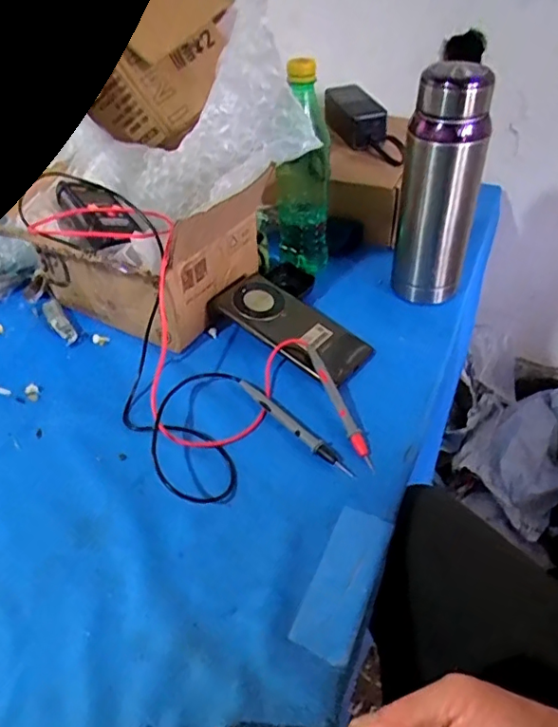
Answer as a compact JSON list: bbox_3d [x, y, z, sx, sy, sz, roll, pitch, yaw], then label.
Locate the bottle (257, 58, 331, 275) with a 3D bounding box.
[{"bbox_3d":[0.015,-0.220,0.643,0.084,0.231,0.089,-2,42,0],"label":"bottle"}]

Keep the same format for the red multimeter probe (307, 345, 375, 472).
[{"bbox_3d":[0.056,0.035,0.510,0.012,0.022,0.140,-14,44,-13],"label":"red multimeter probe"}]

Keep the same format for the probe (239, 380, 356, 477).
[{"bbox_3d":[0.012,0.055,0.502,0.014,0.007,0.146,-31,50,-28],"label":"probe"}]

